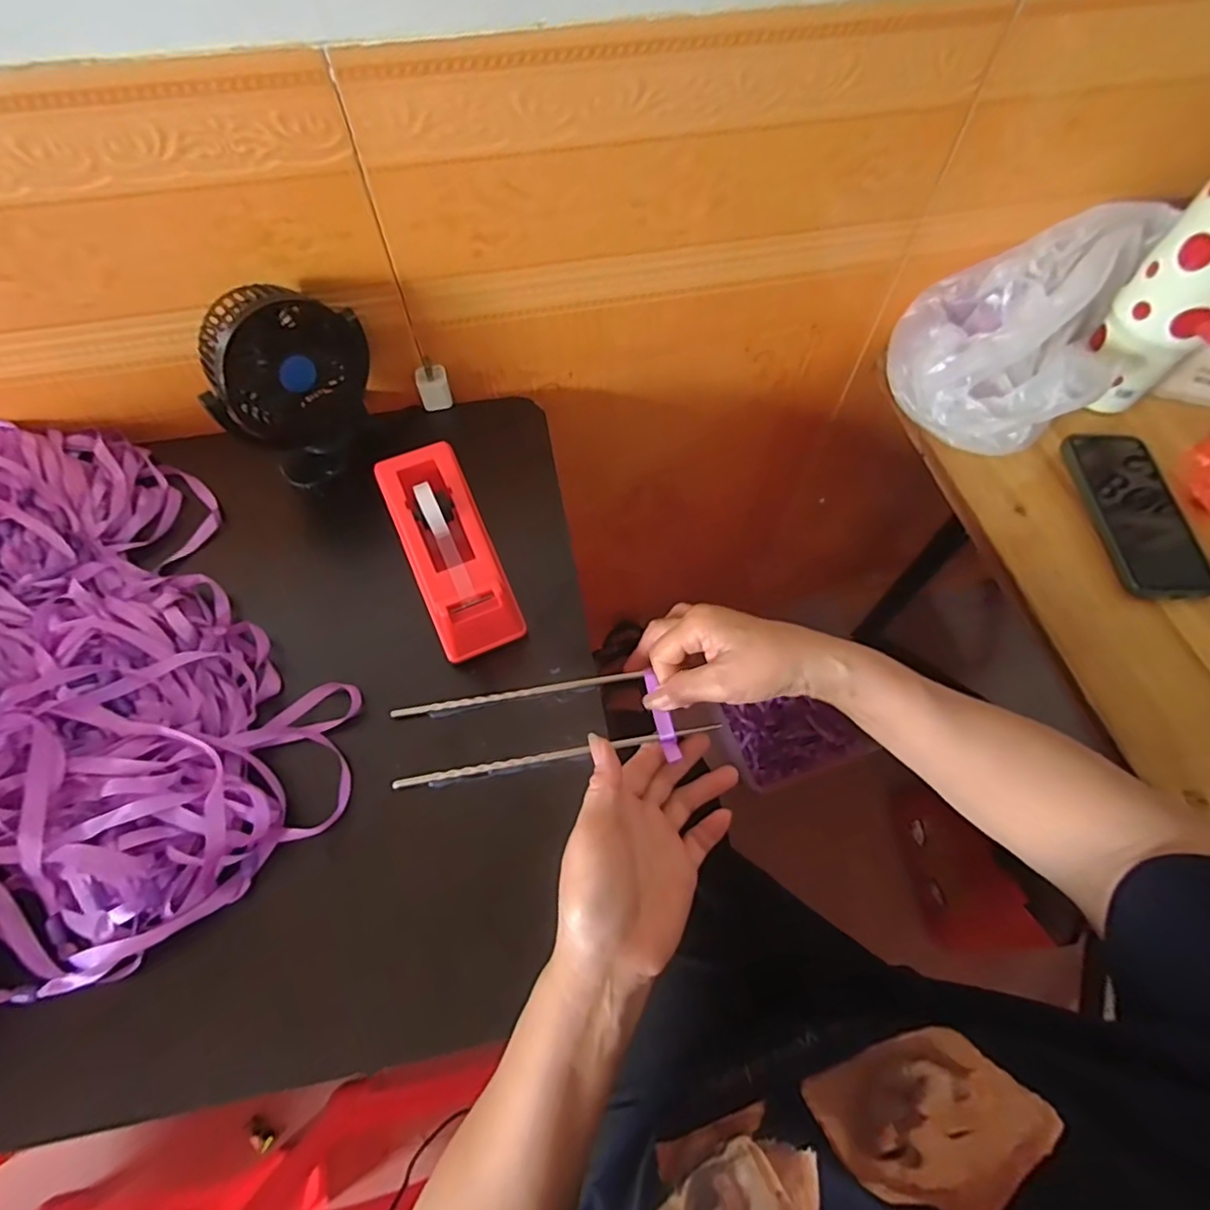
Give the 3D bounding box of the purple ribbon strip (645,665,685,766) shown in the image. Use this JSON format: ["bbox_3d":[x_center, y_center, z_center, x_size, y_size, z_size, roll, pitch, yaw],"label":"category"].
[{"bbox_3d":[0.039,0.075,0.424,0.011,0.007,0.058,-14,58,-7],"label":"purple ribbon strip"}]

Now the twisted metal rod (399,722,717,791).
[{"bbox_3d":[-0.030,0.102,0.414,0.221,0.013,0.007,-8,63,-8],"label":"twisted metal rod"}]

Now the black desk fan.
[{"bbox_3d":[-0.246,-0.171,0.481,0.071,0.132,0.119,17,64,8],"label":"black desk fan"}]

